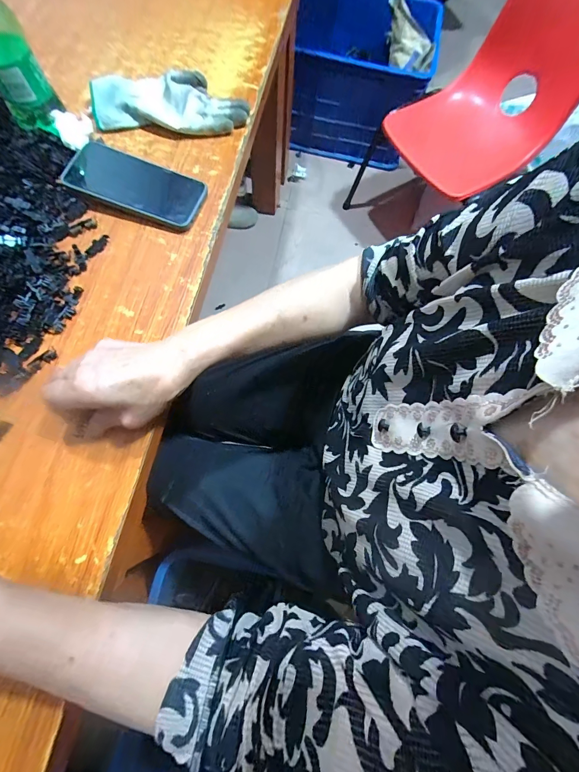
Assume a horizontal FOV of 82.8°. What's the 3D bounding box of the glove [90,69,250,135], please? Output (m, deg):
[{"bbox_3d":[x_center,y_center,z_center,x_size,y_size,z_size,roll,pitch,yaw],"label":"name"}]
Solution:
[{"bbox_3d":[-0.165,-0.394,0.457,0.203,0.029,0.089,-7,73,-4],"label":"glove"}]

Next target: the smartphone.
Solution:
[{"bbox_3d":[-0.195,-0.259,0.417,0.164,0.012,0.081,19,71,-3],"label":"smartphone"}]

